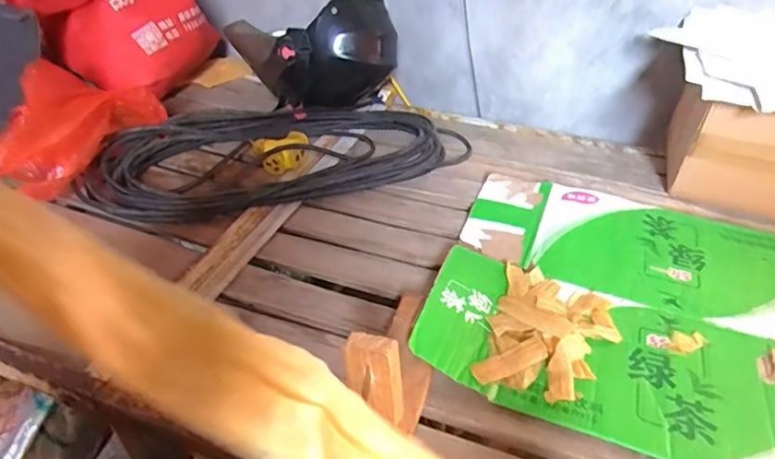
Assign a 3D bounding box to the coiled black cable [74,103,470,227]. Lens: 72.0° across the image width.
[{"bbox_3d":[-0.171,-0.148,0.906,0.605,0.042,0.303,-12,42,-19],"label":"coiled black cable"}]

